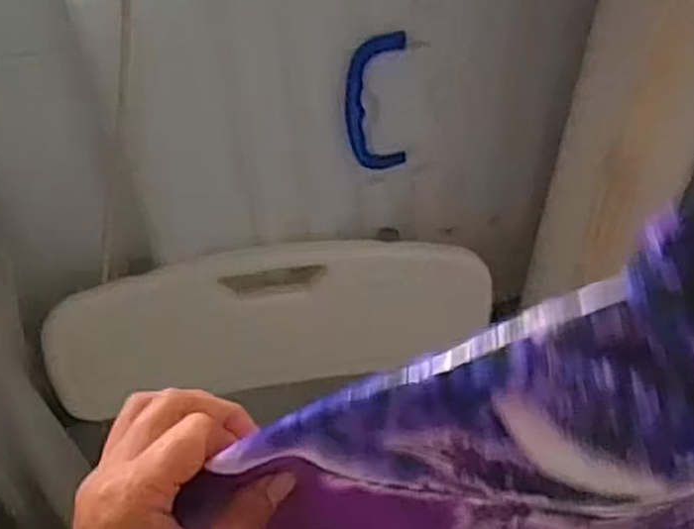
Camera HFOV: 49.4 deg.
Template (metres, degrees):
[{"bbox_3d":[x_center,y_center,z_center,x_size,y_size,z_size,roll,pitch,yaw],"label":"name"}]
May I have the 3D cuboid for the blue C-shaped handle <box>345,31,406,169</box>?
[{"bbox_3d":[0.026,-0.136,0.643,0.057,0.125,0.013,-10,48,-15],"label":"blue C-shaped handle"}]

